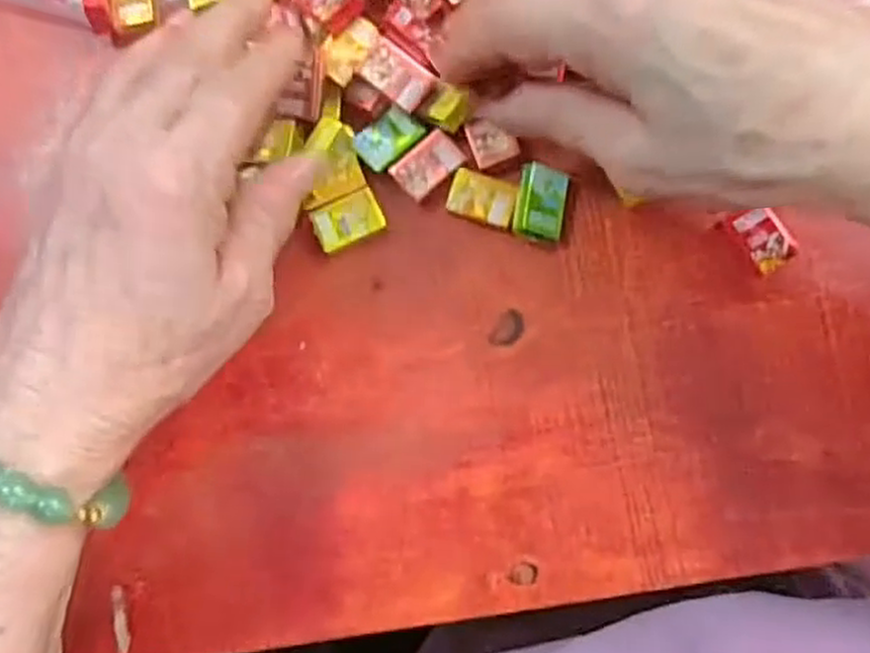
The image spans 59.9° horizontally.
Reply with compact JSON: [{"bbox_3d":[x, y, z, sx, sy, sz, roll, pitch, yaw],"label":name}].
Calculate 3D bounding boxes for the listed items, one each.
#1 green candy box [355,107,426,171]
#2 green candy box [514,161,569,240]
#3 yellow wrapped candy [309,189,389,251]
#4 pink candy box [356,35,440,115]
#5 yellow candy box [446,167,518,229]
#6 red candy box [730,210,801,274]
[{"bbox_3d":[-0.018,-0.071,0.281,0.025,0.004,0.016,-43,84,1],"label":"green candy box"},{"bbox_3d":[0.039,-0.045,0.276,0.018,0.011,0.026,10,87,5],"label":"green candy box"},{"bbox_3d":[-0.032,-0.039,0.283,0.025,0.007,0.017,-24,85,3],"label":"yellow wrapped candy"},{"bbox_3d":[-0.014,-0.091,0.273,0.025,0.007,0.017,37,90,6],"label":"pink candy box"},{"bbox_3d":[0.018,-0.047,0.278,0.025,0.004,0.017,18,88,5],"label":"yellow candy box"},{"bbox_3d":[0.119,-0.032,0.271,0.017,0.008,0.023,-25,85,3],"label":"red candy box"}]

